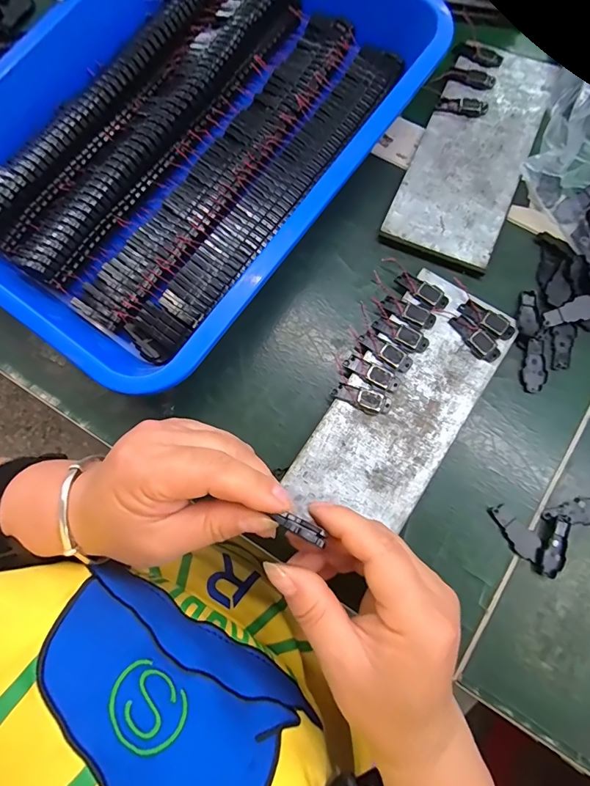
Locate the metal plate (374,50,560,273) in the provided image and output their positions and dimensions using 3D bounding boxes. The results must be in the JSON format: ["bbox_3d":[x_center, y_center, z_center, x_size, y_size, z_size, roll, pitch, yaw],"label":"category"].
[{"bbox_3d":[0.138,-0.188,0.315,0.079,0.008,0.197,24,78,7],"label":"metal plate"}]

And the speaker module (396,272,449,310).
[{"bbox_3d":[0.091,-0.073,0.288,0.037,0.004,0.015,39,83,10],"label":"speaker module"}]

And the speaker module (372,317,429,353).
[{"bbox_3d":[0.073,-0.040,0.279,0.039,0.004,0.015,29,81,8],"label":"speaker module"}]

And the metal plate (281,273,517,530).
[{"bbox_3d":[0.073,0.009,0.272,0.077,0.009,0.181,34,79,9],"label":"metal plate"}]

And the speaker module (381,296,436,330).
[{"bbox_3d":[0.079,-0.056,0.283,0.037,0.004,0.015,32,82,9],"label":"speaker module"}]

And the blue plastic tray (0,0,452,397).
[{"bbox_3d":[-0.082,-0.200,0.305,0.266,0.045,0.370,35,82,9],"label":"blue plastic tray"}]

